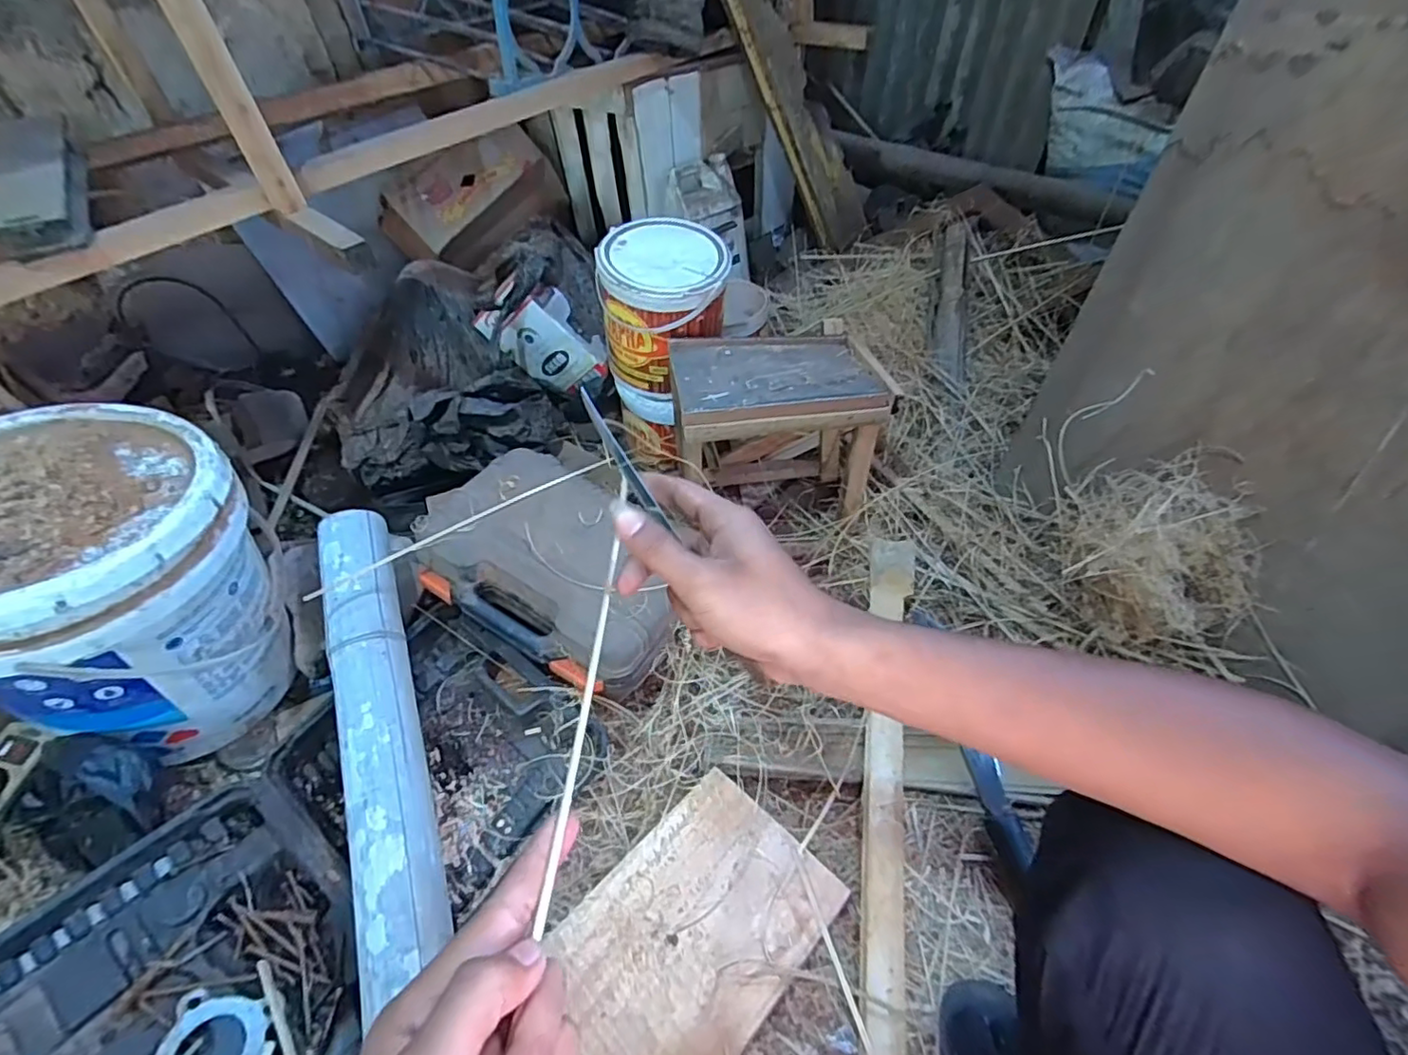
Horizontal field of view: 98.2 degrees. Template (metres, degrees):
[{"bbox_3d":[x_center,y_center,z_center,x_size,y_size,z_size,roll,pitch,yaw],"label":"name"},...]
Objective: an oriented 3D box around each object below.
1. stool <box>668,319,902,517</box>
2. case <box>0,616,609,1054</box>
[{"bbox_3d":[0.102,-0.131,0.874,0.265,0.249,0.211,-8,49,-2],"label":"stool"},{"bbox_3d":[-0.399,0.346,0.627,0.328,0.099,0.565,28,57,26],"label":"case"}]

